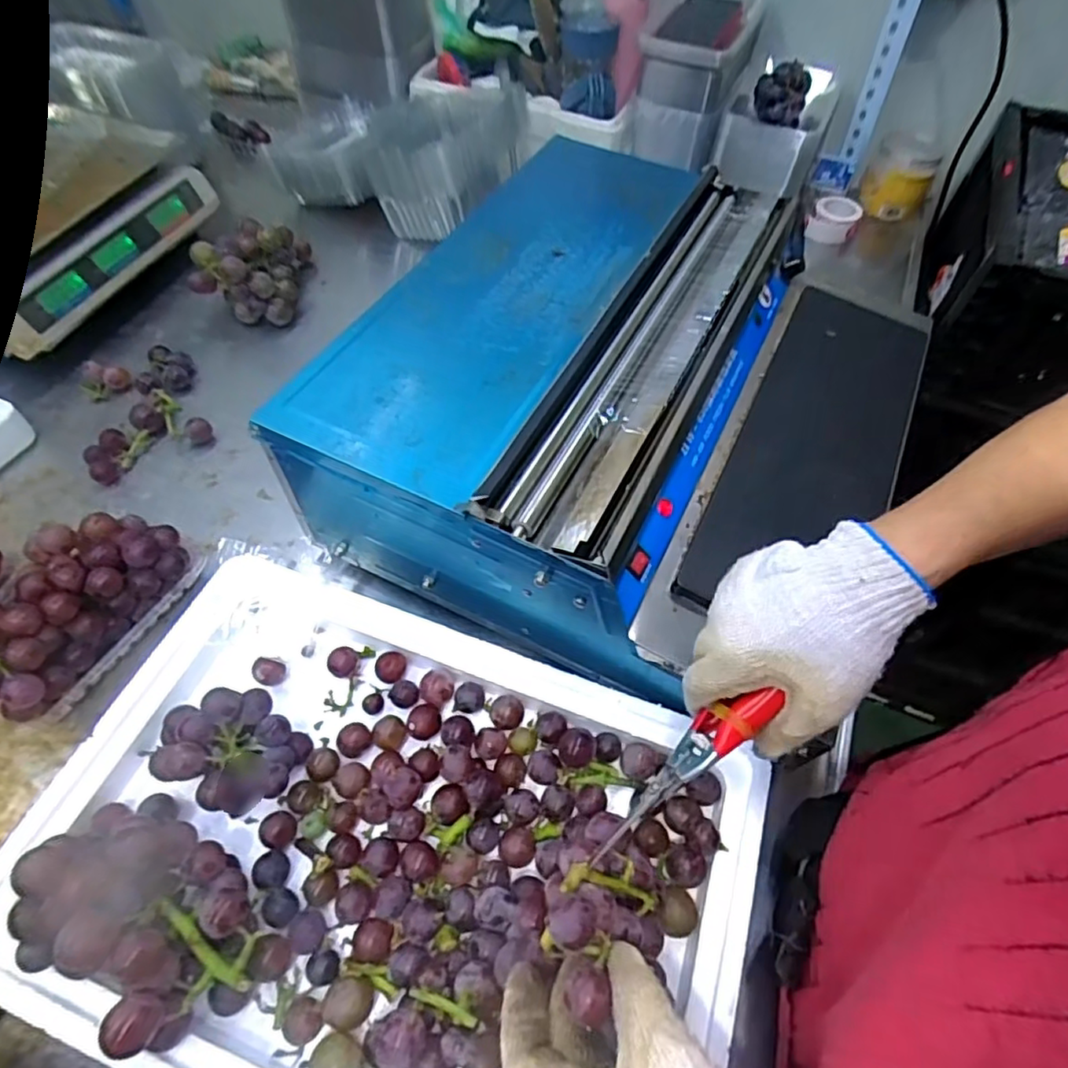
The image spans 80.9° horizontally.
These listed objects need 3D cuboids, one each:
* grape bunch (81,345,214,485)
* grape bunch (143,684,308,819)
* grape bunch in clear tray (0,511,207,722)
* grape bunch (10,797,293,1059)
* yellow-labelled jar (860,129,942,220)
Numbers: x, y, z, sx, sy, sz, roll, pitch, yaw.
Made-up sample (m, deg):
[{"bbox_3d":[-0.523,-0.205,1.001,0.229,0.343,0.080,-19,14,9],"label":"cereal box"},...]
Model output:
[{"bbox_3d":[-0.410,-0.135,0.653,0.114,0.029,0.154,-22,60,-15],"label":"grape bunch"},{"bbox_3d":[-0.207,0.141,0.418,0.097,0.053,0.079,38,64,21],"label":"grape bunch"},{"bbox_3d":[-0.370,0.056,0.496,0.108,0.083,0.177,22,59,12],"label":"grape bunch in clear tray"},{"bbox_3d":[-0.228,0.215,0.355,0.157,0.079,0.093,29,61,16],"label":"grape bunch"},{"bbox_3d":[0.521,-0.506,0.896,0.091,0.086,0.075,25,60,14],"label":"yellow-labelled jar"}]

